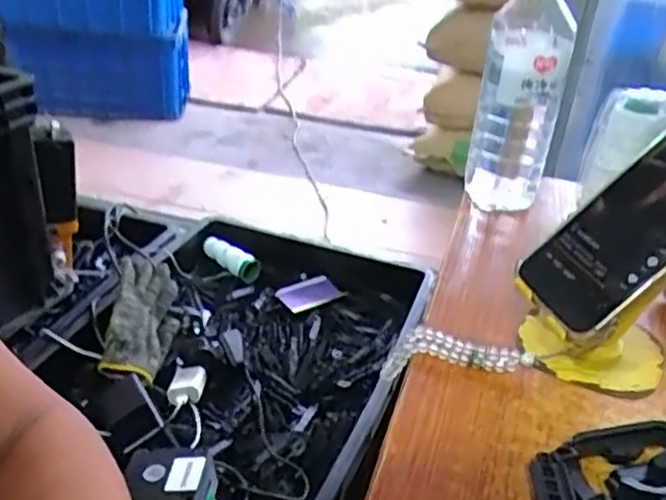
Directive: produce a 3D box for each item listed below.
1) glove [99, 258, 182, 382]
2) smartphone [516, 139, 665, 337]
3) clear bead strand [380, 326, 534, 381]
[{"bbox_3d":[-0.261,0.088,0.940,0.043,0.104,0.241,-29,43,19],"label":"glove"},{"bbox_3d":[0.194,-0.021,0.415,0.013,0.164,0.081,42,13,-33],"label":"smartphone"},{"bbox_3d":[0.080,0.070,0.448,0.095,0.029,0.021,0,28,17],"label":"clear bead strand"}]

